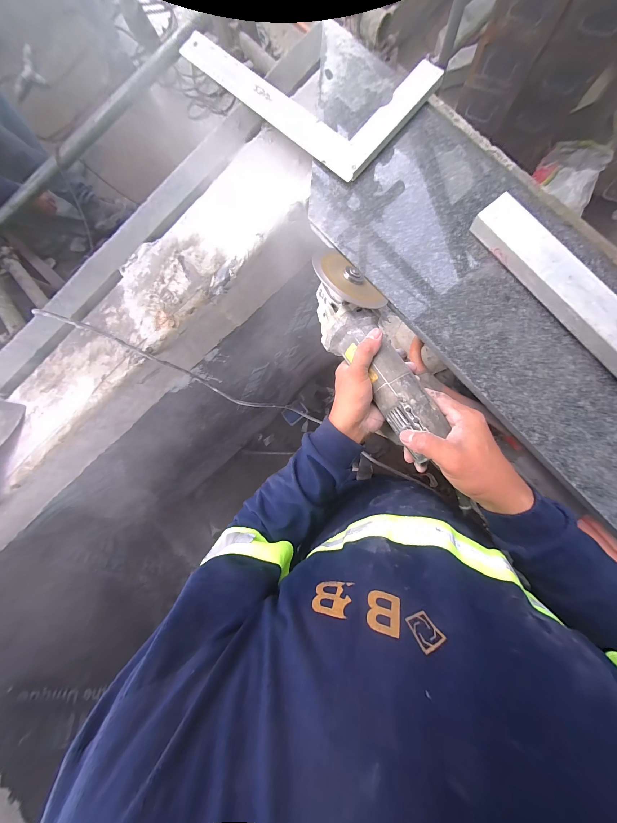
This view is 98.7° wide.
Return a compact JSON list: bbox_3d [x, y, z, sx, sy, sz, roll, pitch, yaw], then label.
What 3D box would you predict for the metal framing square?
[{"bbox_3d":[-0.016,-0.479,0.365,0.358,0.008,0.162,45,97,10],"label":"metal framing square"}]

